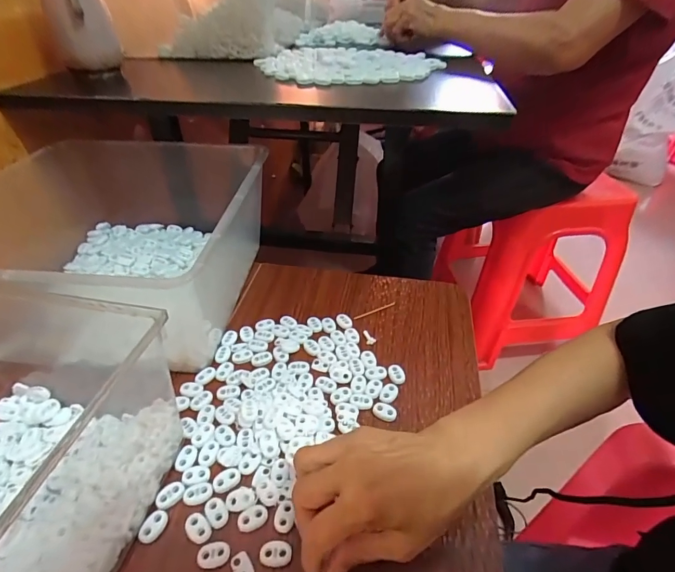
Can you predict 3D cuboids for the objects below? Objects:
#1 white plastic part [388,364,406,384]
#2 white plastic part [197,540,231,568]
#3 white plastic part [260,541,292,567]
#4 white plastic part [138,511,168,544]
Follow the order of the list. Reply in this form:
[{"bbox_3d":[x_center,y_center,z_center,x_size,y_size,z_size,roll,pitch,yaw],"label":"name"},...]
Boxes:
[{"bbox_3d":[0.061,0.093,0.408,0.015,0.012,0.020,-7,41,-9],"label":"white plastic part"},{"bbox_3d":[-0.090,0.194,0.283,0.023,0.004,0.016,-3,40,-4],"label":"white plastic part"},{"bbox_3d":[-0.045,0.194,0.285,0.022,0.004,0.015,1,40,0],"label":"white plastic part"},{"bbox_3d":[-0.140,0.182,0.297,0.015,0.004,0.022,14,42,16],"label":"white plastic part"}]

